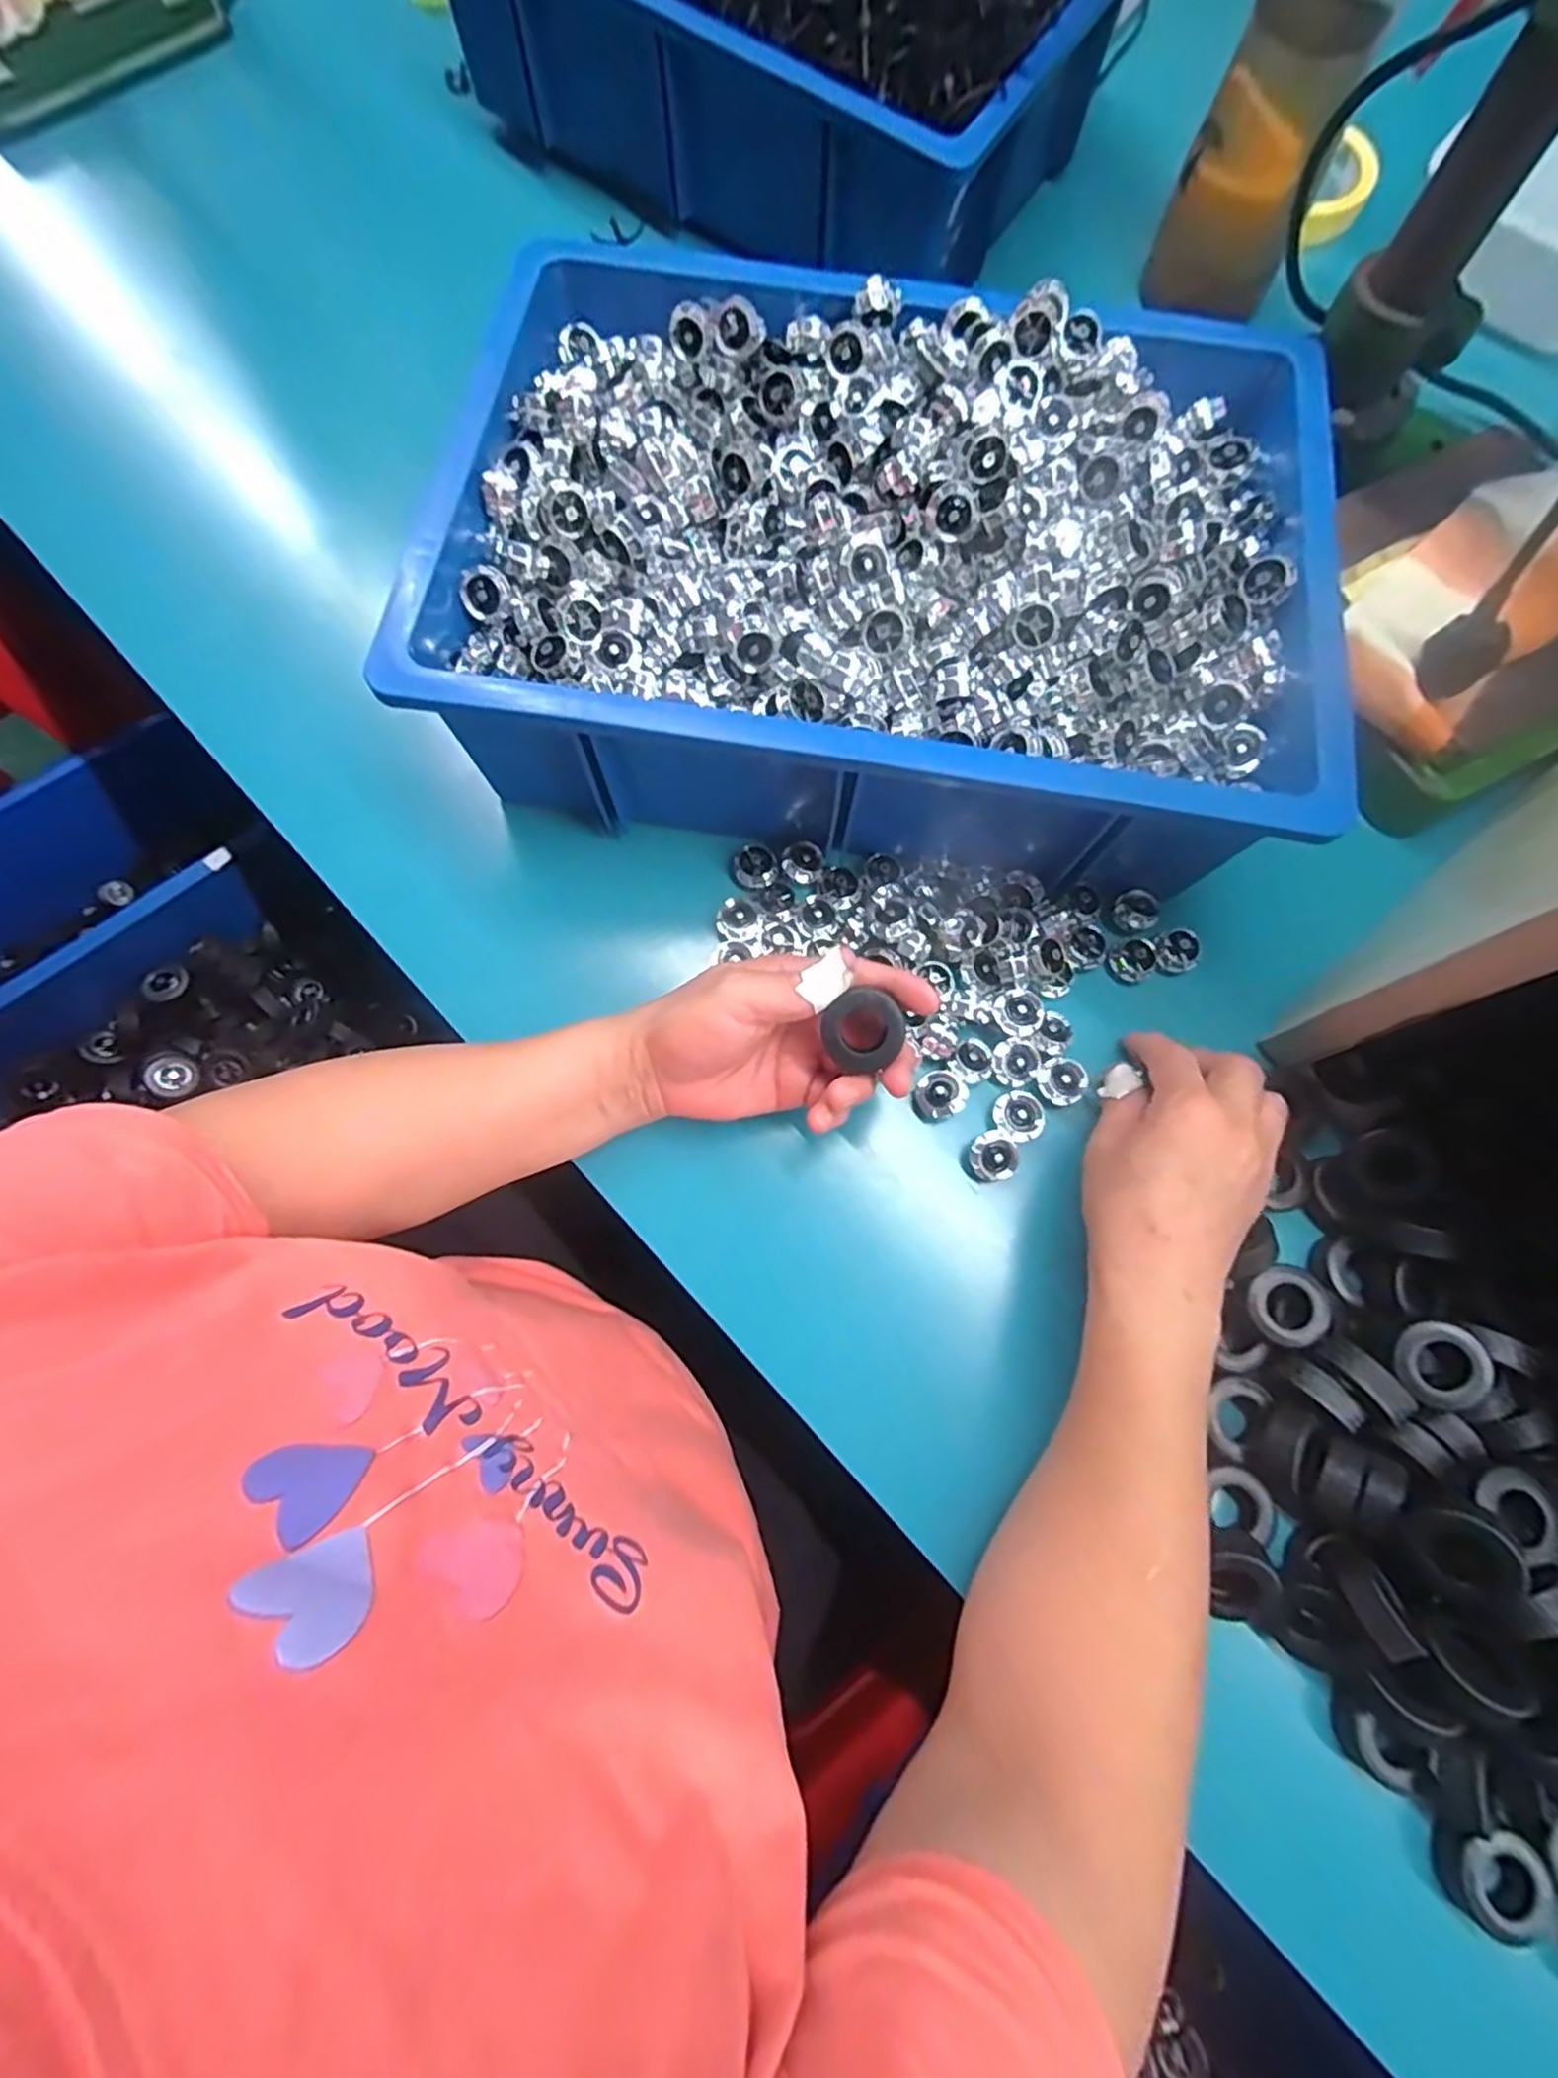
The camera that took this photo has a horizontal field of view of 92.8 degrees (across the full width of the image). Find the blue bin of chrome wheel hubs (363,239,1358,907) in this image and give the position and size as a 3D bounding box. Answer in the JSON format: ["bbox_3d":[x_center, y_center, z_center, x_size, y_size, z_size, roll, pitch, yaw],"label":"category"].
[{"bbox_3d":[0.058,-0.255,0.406,0.446,0.108,0.326,6,76,2],"label":"blue bin of chrome wheel hubs"}]

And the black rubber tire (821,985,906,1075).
[{"bbox_3d":[0.038,-0.005,0.338,0.032,0.015,0.030,-42,93,9],"label":"black rubber tire"}]

